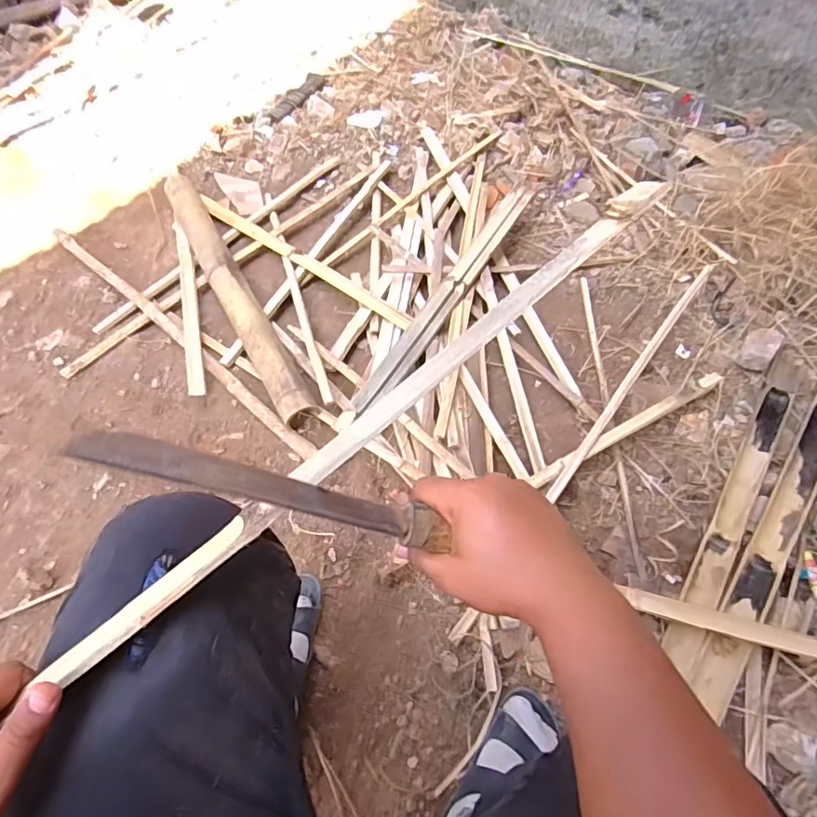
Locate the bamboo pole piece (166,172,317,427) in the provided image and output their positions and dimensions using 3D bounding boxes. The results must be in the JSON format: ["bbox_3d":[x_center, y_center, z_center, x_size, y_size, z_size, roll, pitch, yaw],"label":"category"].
[{"bbox_3d":[-0.380,-0.269,1.100,0.069,0.072,0.787,-25,61,-16],"label":"bamboo pole piece"}]

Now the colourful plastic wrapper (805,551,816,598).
[{"bbox_3d":[0.647,0.265,0.844,0.016,0.010,0.073,4,57,1],"label":"colourful plastic wrapper"}]

